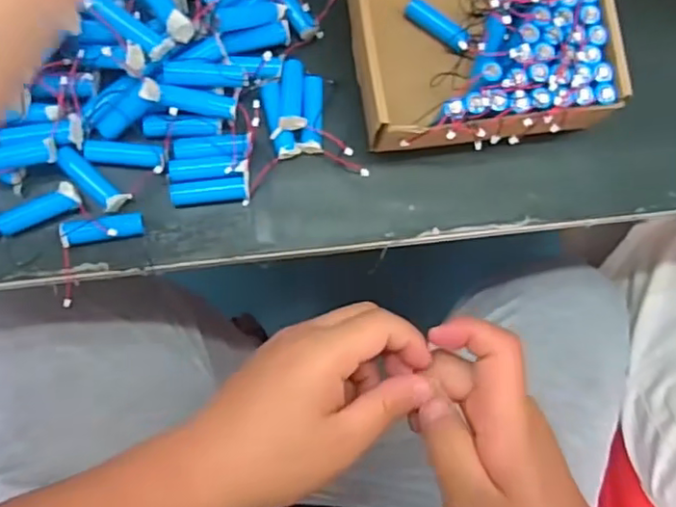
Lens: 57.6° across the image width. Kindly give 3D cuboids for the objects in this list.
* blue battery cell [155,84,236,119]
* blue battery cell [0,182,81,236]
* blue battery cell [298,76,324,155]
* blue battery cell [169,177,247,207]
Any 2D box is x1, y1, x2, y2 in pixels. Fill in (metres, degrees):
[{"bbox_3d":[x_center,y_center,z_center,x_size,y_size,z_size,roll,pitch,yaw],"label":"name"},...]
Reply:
[{"bbox_3d":[-0.088,-0.097,0.389,0.047,0.011,0.014,6,82,-24],"label":"blue battery cell"},{"bbox_3d":[-0.188,-0.027,0.387,0.050,0.016,0.014,-26,86,-9],"label":"blue battery cell"},{"bbox_3d":[-0.017,-0.094,0.415,0.015,0.018,0.054,1,82,-7],"label":"blue battery cell"},{"bbox_3d":[-0.084,-0.040,0.400,0.049,0.017,0.015,-4,83,-7],"label":"blue battery cell"}]

